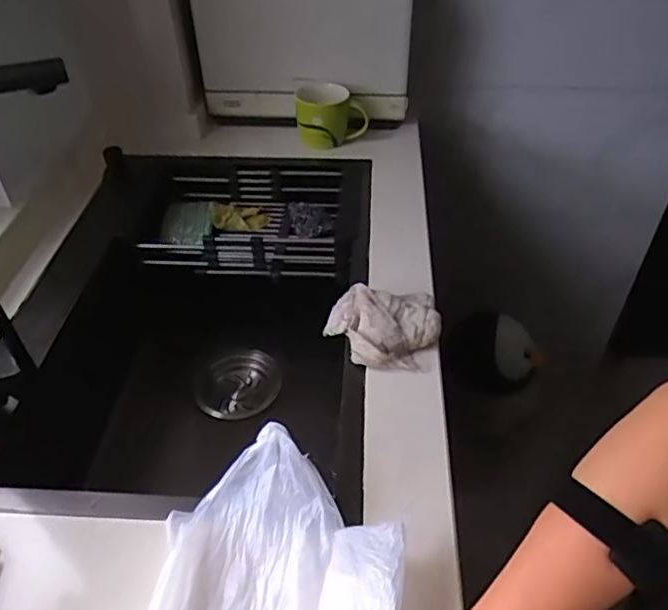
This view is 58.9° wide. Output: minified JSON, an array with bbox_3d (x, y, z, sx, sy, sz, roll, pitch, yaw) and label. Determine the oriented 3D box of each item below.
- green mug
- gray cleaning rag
[{"bbox_3d":[-0.003,-0.345,1.109,0.121,0.118,0.085,8,44,10],"label":"green mug"},{"bbox_3d":[0.059,0.024,0.720,0.135,0.038,0.116,2,43,4],"label":"gray cleaning rag"}]

